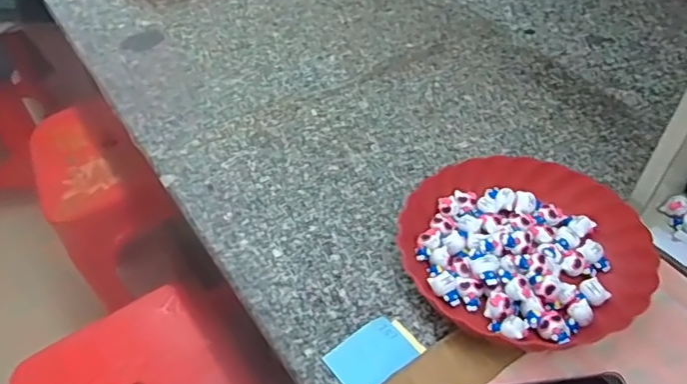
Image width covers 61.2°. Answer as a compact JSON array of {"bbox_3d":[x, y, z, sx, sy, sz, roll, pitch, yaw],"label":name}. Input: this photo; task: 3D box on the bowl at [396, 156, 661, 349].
[{"bbox_3d":[0.186,0.060,0.617,0.244,0.072,0.218,26,51,21],"label":"bowl"}]

